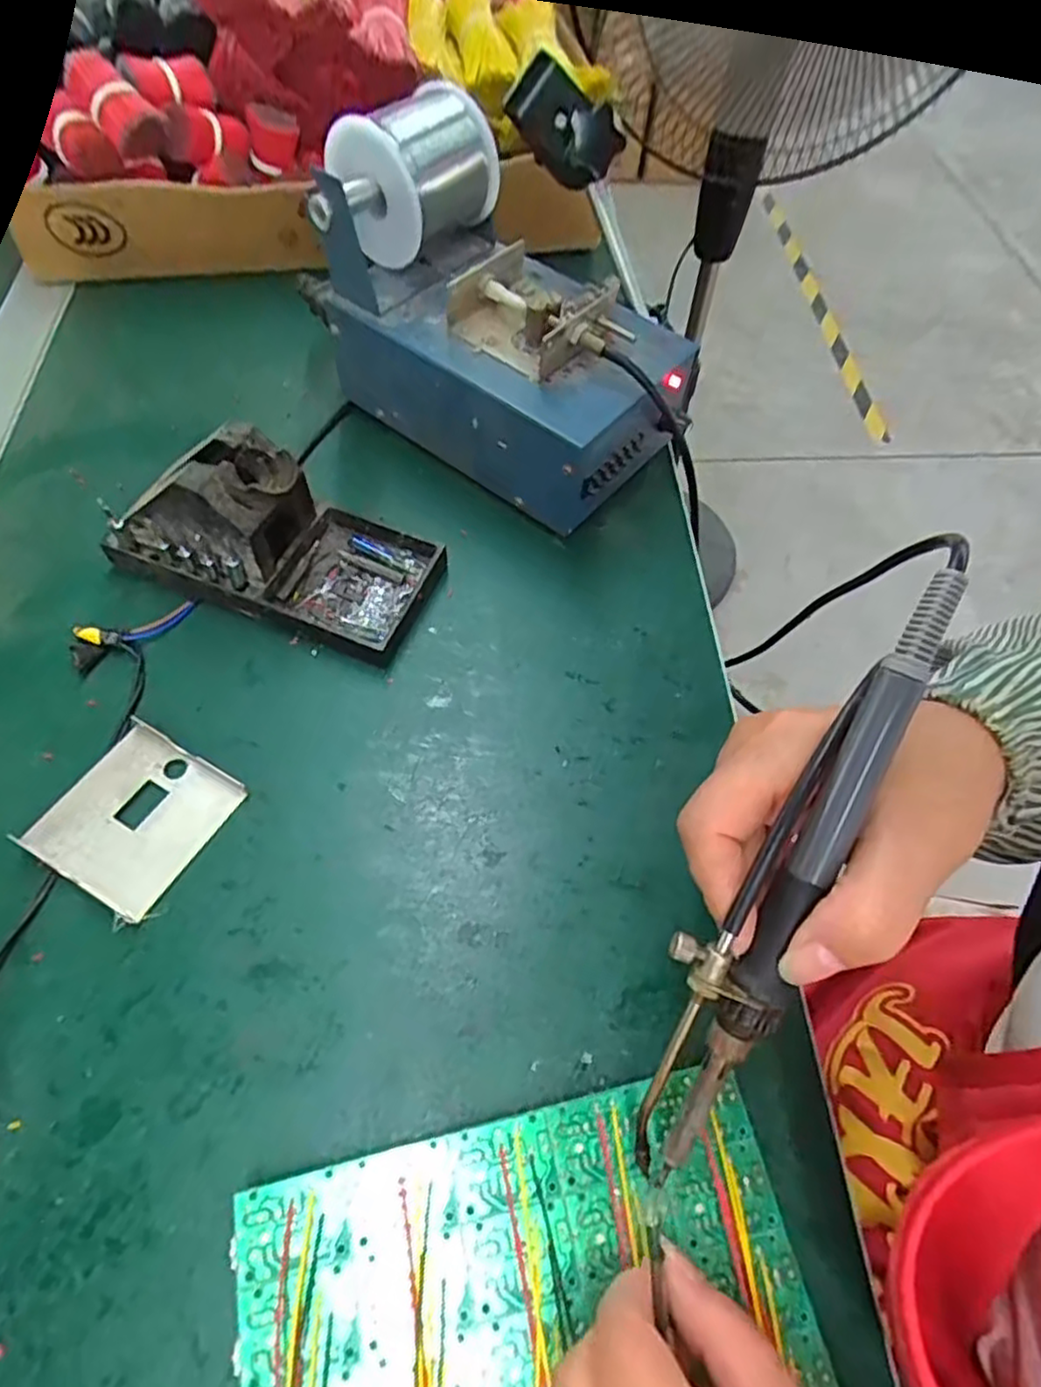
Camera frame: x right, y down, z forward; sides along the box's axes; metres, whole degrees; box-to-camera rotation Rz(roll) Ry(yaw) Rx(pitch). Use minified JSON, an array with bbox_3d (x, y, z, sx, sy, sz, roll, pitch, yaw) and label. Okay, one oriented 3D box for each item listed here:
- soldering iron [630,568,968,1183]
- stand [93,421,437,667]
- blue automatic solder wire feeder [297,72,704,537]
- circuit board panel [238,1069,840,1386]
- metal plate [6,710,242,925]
[{"bbox_3d":[0.076,0.058,0.212,0.033,0.023,0.201,24,99,9],"label":"soldering iron"},{"bbox_3d":[-0.127,-0.087,0.352,0.161,0.071,0.078,20,60,7],"label":"stand"},{"bbox_3d":[-0.011,-0.212,0.393,0.207,0.127,0.115,37,64,16],"label":"blue automatic solder wire feeder"},{"bbox_3d":[0.004,0.194,0.220,0.174,0.005,0.101,-10,62,-10],"label":"circuit board panel"},{"bbox_3d":[-0.167,0.053,0.303,0.065,0.009,0.068,28,62,11],"label":"metal plate"}]

